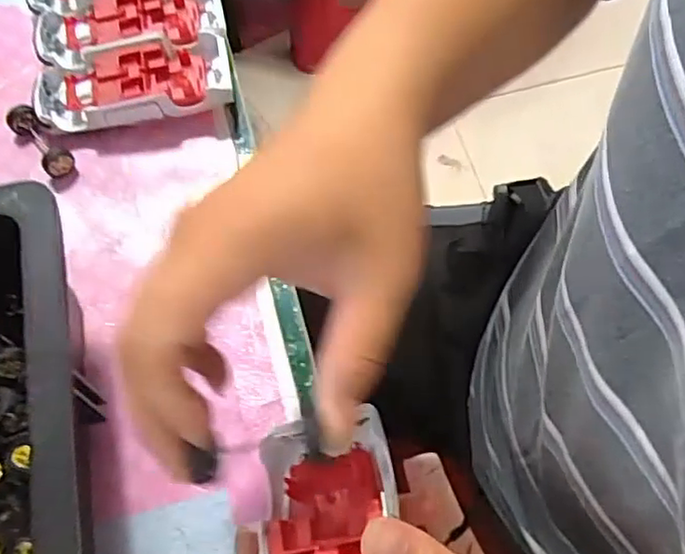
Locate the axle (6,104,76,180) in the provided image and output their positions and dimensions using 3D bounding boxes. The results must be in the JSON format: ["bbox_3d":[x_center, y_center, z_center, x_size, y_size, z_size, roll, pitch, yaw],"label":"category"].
[{"bbox_3d":[-0.199,-0.089,0.414,0.019,0.018,0.056,-39,72,-14],"label":"axle"}]

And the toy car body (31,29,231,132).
[{"bbox_3d":[-0.140,-0.128,0.425,0.128,0.028,0.053,-14,68,-4],"label":"toy car body"}]

